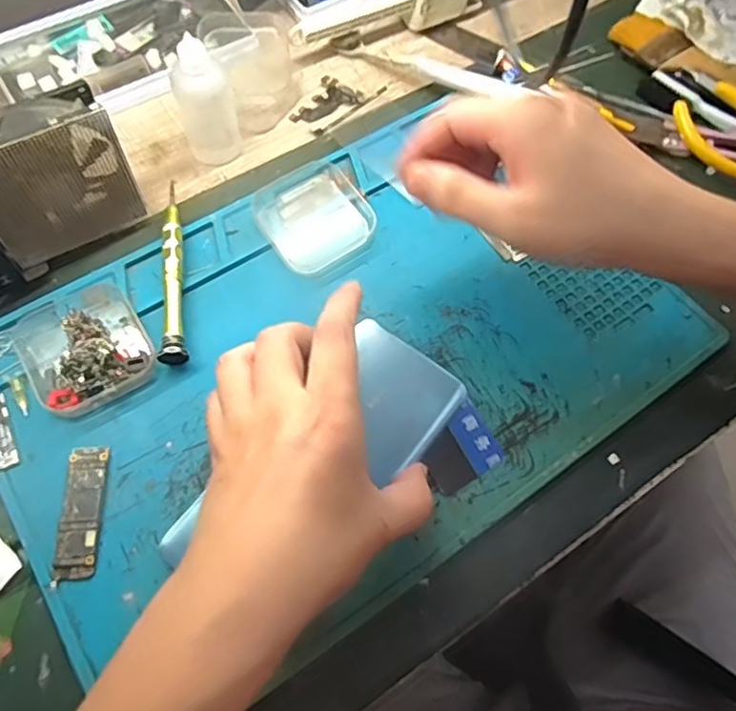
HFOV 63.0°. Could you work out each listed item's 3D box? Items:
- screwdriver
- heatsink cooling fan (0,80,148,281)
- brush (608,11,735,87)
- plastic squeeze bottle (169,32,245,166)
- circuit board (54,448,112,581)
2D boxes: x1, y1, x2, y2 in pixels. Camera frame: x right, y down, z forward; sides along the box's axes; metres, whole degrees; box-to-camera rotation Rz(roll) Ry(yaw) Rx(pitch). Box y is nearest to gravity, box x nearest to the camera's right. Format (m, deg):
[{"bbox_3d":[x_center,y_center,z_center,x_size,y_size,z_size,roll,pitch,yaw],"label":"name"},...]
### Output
[{"bbox_3d":[-0.114,-0.050,0.353,0.014,0.015,0.120,-7,65,-5],"label":"screwdriver"},{"bbox_3d":[-0.175,-0.096,0.334,0.082,0.084,0.028,-37,71,-17],"label":"heatsink cooling fan"},{"bbox_3d":[0.247,-0.203,0.426,0.037,0.020,0.161,-39,71,-18],"label":"brush"},{"bbox_3d":[-0.102,-0.160,0.378,0.034,0.075,0.035,-11,65,-7],"label":"plastic squeeze bottle"},{"bbox_3d":[-0.141,0.077,0.297,0.019,0.004,0.064,-3,64,-3],"label":"circuit board"}]

